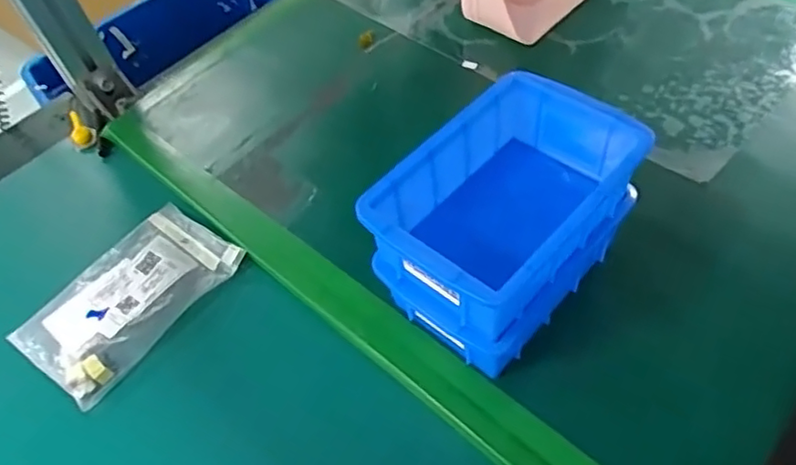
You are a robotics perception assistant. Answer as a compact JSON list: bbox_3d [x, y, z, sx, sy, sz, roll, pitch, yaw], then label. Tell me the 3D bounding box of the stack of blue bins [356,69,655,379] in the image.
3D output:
[{"bbox_3d":[0.065,-0.004,0.372,0.093,0.107,0.147,36,67,27],"label":"stack of blue bins"}]

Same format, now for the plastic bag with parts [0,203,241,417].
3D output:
[{"bbox_3d":[-0.189,0.043,0.439,0.087,0.015,0.140,28,61,26],"label":"plastic bag with parts"}]

